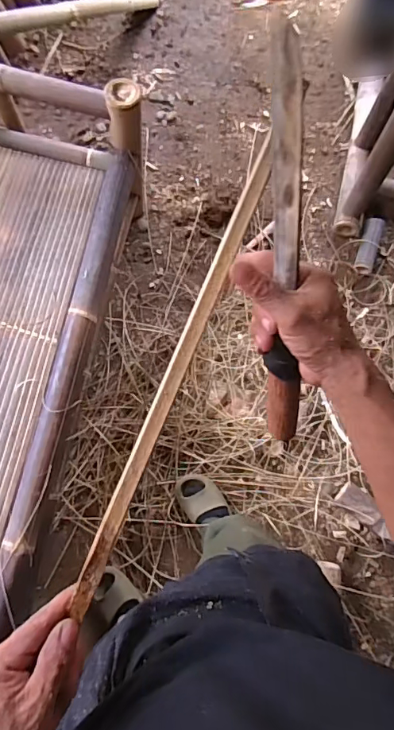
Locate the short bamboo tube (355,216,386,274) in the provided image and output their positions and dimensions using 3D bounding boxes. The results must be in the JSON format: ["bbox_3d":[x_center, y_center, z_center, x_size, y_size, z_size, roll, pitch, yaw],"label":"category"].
[{"bbox_3d":[0.560,-0.388,1.518,0.063,0.052,0.183,14,79,1],"label":"short bamboo tube"}]

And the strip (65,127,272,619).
[{"bbox_3d":[-0.018,0.002,0.385,0.016,0.010,0.407,22,86,3],"label":"strip"}]

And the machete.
[{"bbox_3d":[0.072,-0.073,0.384,0.029,0.031,0.335,-7,121,-3],"label":"machete"}]

